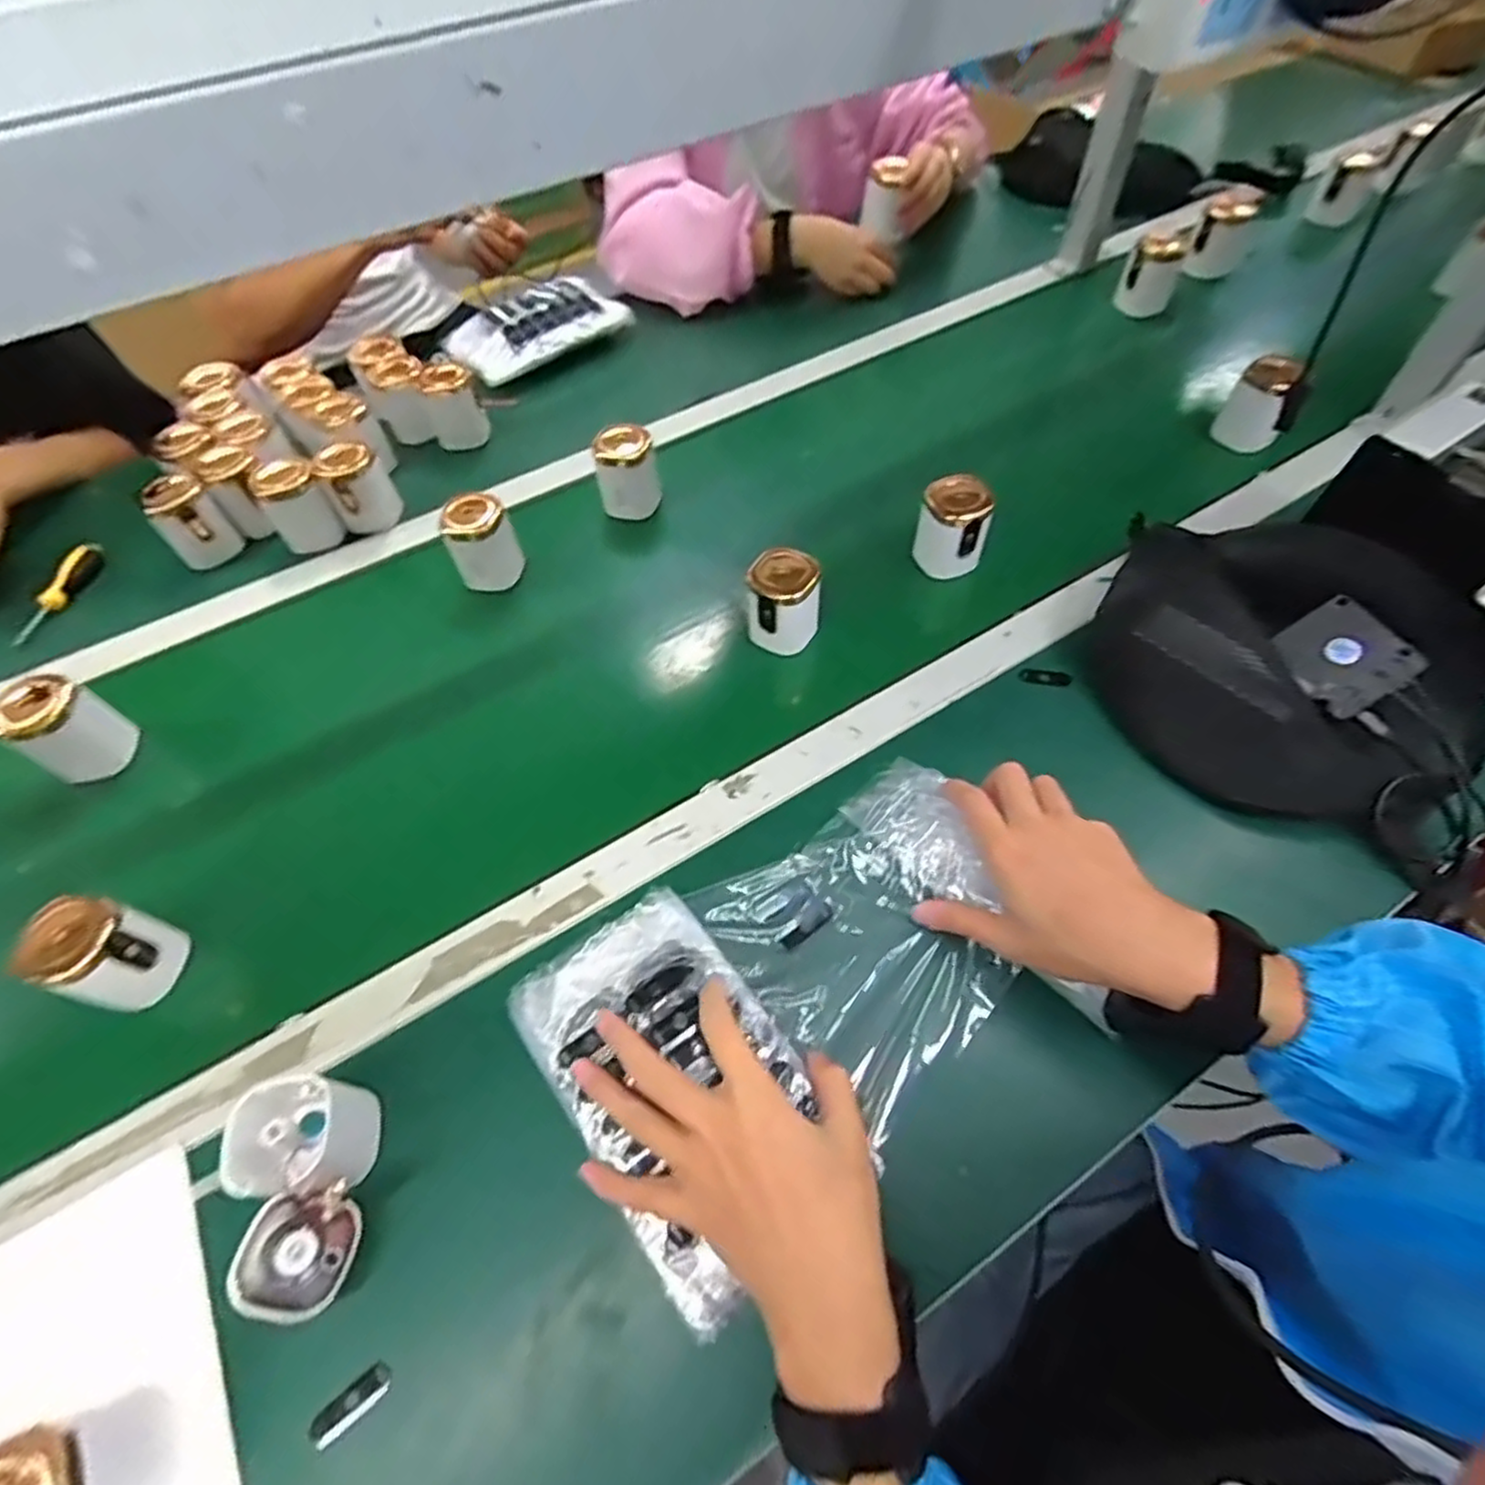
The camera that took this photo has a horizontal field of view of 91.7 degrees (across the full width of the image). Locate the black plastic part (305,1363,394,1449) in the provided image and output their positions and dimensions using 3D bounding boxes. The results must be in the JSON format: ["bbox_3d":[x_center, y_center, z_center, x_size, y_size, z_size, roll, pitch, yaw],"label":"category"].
[{"bbox_3d":[-0.203,0.343,0.372,0.044,0.004,0.015,-38,62,-18],"label":"black plastic part"}]

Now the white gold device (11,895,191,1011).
[{"bbox_3d":[-0.416,0.137,0.472,0.058,0.062,0.056,9,58,10],"label":"white gold device"}]

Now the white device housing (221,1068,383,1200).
[{"bbox_3d":[-0.247,0.225,0.412,0.061,0.065,0.059,-5,57,1],"label":"white device housing"}]

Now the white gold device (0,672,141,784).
[{"bbox_3d":[-0.545,-0.010,0.585,0.050,0.080,0.065,27,63,20],"label":"white gold device"}]

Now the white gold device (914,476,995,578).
[{"bbox_3d":[0.193,-0.197,0.658,0.061,0.073,0.053,18,60,15],"label":"white gold device"}]

